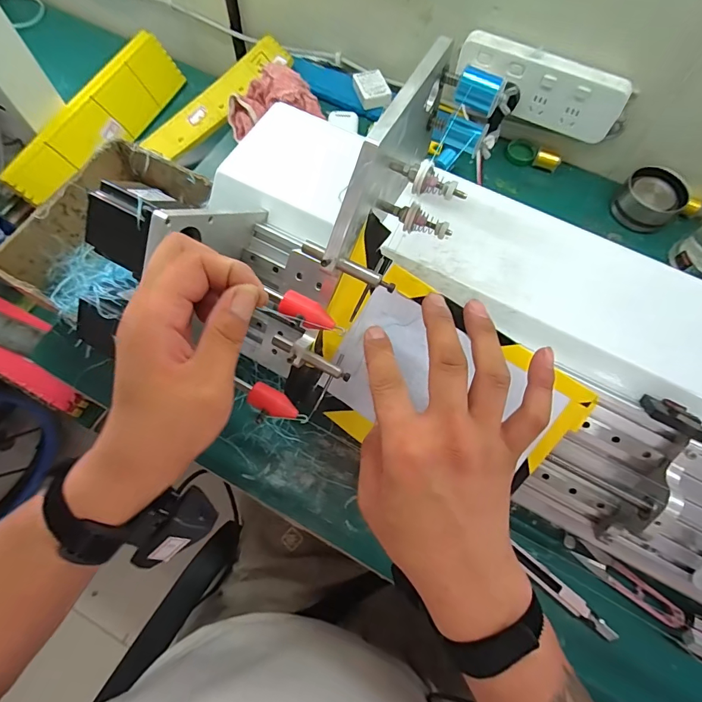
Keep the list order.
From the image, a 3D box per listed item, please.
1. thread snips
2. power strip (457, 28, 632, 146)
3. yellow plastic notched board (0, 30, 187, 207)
[{"bbox_3d":[0.259,0.217,0.393,0.099,0.009,0.022,34,72,11],"label":"thread snips"},{"bbox_3d":[0.232,-0.328,0.522,0.203,0.073,0.024,26,70,8],"label":"power strip"},{"bbox_3d":[-0.391,-0.362,0.666,0.014,0.089,0.344,11,65,39],"label":"yellow plastic notched board"}]

